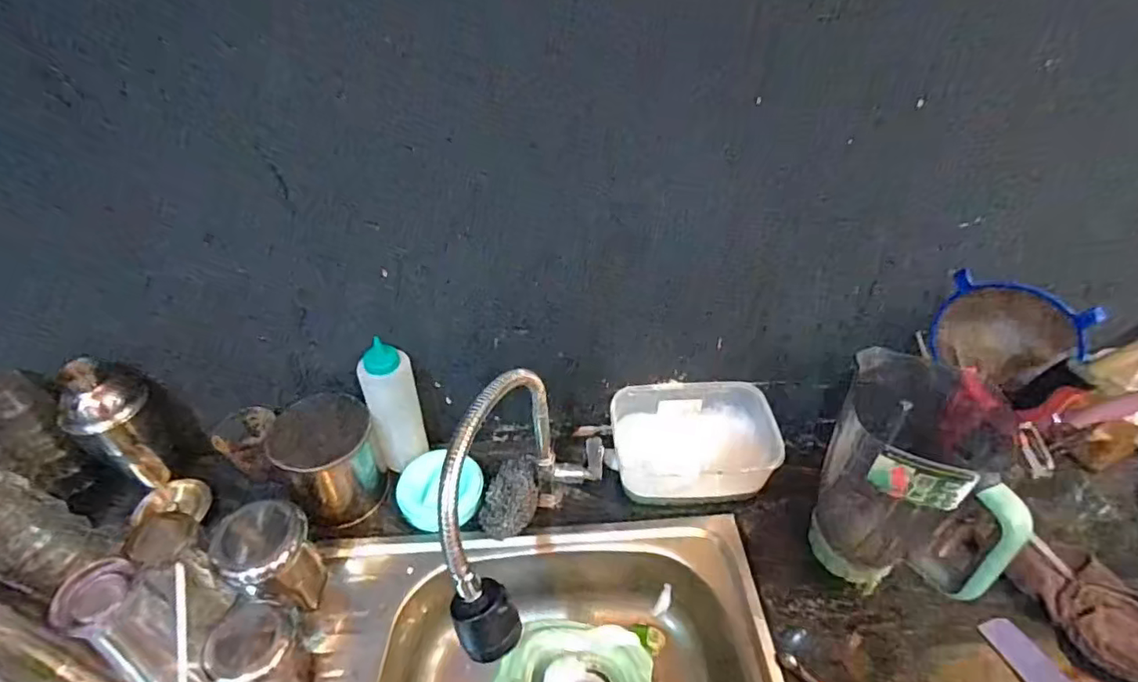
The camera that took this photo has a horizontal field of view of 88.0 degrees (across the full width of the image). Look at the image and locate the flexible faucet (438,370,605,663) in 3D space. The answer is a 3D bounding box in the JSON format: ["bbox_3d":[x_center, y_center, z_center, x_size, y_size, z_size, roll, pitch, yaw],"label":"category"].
[{"bbox_3d":[-0.051,0.162,0.569,0.098,0.276,0.273,13,44,14],"label":"flexible faucet"}]

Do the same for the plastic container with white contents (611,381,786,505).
[{"bbox_3d":[0.155,0.128,0.750,0.201,0.088,0.144,-1,42,-1],"label":"plastic container with white contents"}]

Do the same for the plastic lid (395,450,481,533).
[{"bbox_3d":[-0.160,0.183,0.726,0.103,0.022,0.101,10,53,1],"label":"plastic lid"}]

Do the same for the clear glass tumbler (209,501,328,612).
[{"bbox_3d":[-0.303,0.232,0.614,0.081,0.123,0.079,0,42,0],"label":"clear glass tumbler"}]

